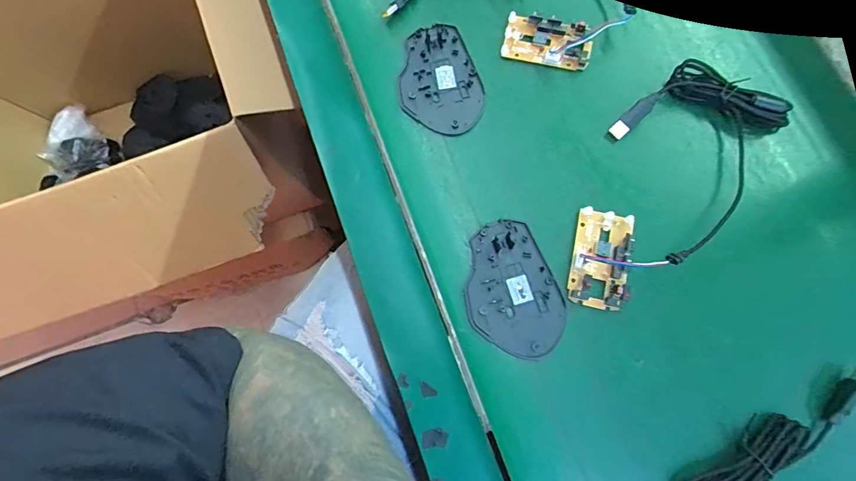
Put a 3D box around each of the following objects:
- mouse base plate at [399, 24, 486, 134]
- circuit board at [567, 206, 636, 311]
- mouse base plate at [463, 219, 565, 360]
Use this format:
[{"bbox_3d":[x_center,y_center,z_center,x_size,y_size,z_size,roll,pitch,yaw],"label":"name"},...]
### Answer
[{"bbox_3d":[0.010,-0.148,0.398,0.073,0.004,0.109,-12,77,-1],"label":"mouse base plate"},{"bbox_3d":[0.140,0.013,0.345,0.044,0.020,0.079,12,77,5],"label":"circuit board"},{"bbox_3d":[0.065,0.040,0.349,0.070,0.004,0.108,-20,77,-3],"label":"mouse base plate"}]

